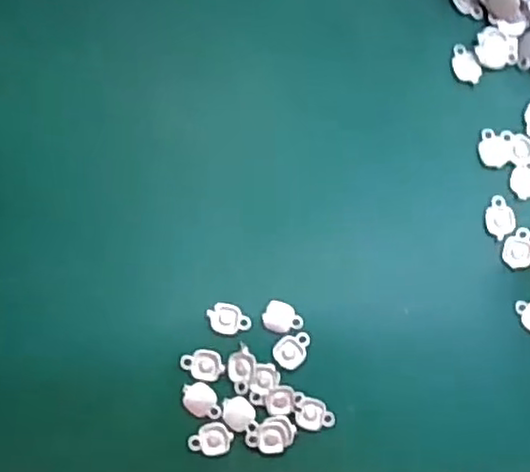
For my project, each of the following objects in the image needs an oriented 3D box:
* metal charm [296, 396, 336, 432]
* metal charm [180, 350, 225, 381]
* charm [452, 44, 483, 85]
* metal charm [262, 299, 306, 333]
[{"bbox_3d":[0.017,0.059,0.213,0.012,0.004,0.010,21,83,1],"label":"metal charm"},{"bbox_3d":[-0.020,0.043,0.215,0.014,0.004,0.010,2,83,-2],"label":"metal charm"},{"bbox_3d":[0.071,-0.061,0.230,0.009,0.004,0.015,-27,84,-5],"label":"charm"},{"bbox_3d":[0.006,0.027,0.217,0.013,0.004,0.010,20,83,1],"label":"metal charm"}]

